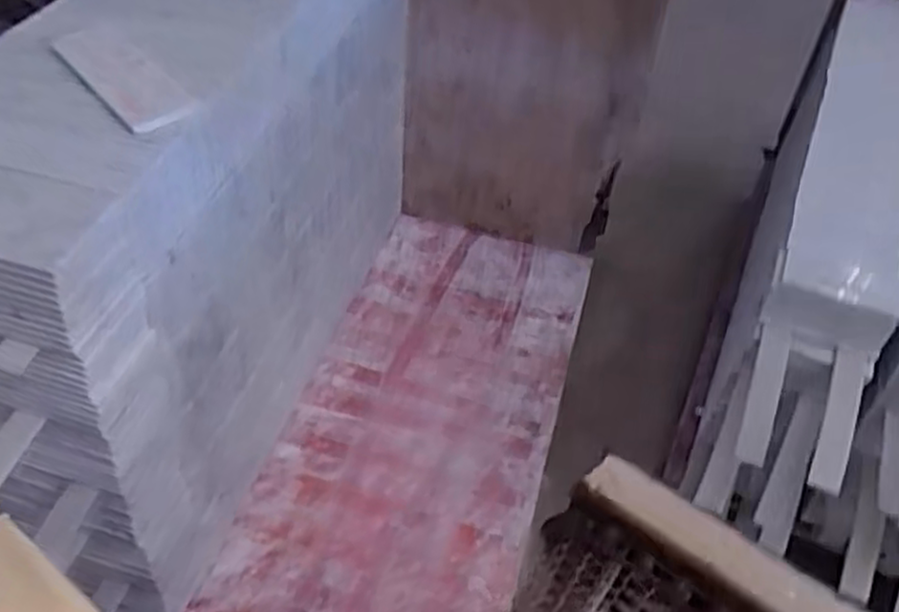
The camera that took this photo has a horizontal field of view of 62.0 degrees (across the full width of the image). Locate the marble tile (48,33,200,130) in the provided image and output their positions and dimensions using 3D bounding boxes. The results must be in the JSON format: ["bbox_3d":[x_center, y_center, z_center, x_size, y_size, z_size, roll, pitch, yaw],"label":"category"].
[{"bbox_3d":[-0.377,-0.265,0.866,0.080,0.007,0.248,-29,53,-29],"label":"marble tile"}]

